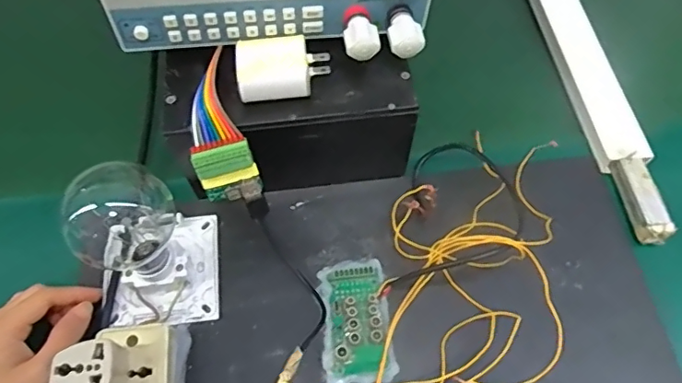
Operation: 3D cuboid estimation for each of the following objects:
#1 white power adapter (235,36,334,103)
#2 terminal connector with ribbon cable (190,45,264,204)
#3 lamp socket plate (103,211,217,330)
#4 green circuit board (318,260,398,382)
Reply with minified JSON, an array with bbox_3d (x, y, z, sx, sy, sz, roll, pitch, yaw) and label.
[{"bbox_3d":[-0.040,-0.086,0.376,0.061,0.025,0.042,-4,62,-2],"label":"white power adapter"},{"bbox_3d":[-0.088,-0.040,0.379,0.040,0.022,0.103,-16,103,-8],"label":"terminal connector with ribbon cable"},{"bbox_3d":[-0.137,0.059,0.416,0.076,0.034,0.092,-5,62,-2],"label":"lamp socket plate"},{"bbox_3d":[0.010,0.094,0.403,0.051,0.017,0.091,-6,62,-3],"label":"green circuit board"}]

